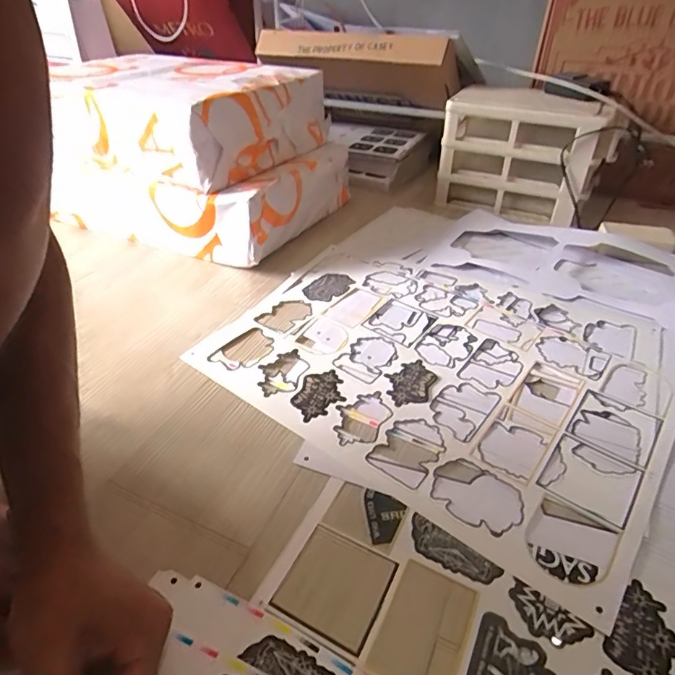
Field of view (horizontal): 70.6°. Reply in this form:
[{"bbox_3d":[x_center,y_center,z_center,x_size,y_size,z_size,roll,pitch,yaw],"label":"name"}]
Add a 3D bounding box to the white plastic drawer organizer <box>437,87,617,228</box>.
[{"bbox_3d":[0.327,-0.315,0.846,0.272,0.186,0.096,22,43,27],"label":"white plastic drawer organizer"}]

